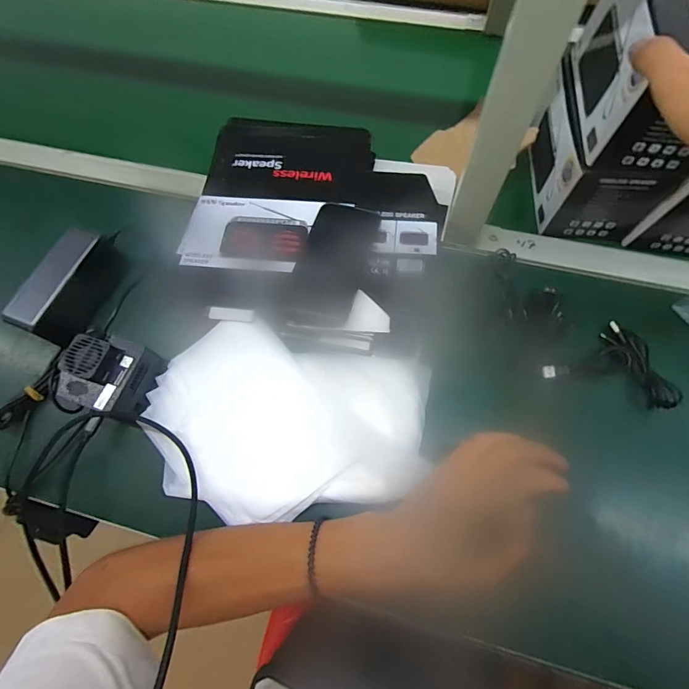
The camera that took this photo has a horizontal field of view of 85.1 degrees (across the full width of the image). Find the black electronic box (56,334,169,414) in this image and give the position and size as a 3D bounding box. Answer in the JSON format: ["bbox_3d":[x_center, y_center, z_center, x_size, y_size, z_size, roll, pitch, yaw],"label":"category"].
[{"bbox_3d":[-0.241,0.032,0.386,0.078,0.053,0.074,16,69,9],"label":"black electronic box"}]

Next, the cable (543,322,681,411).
[{"bbox_3d":[0.281,0.014,0.395,0.122,0.015,0.079,17,70,9],"label":"cable"}]

